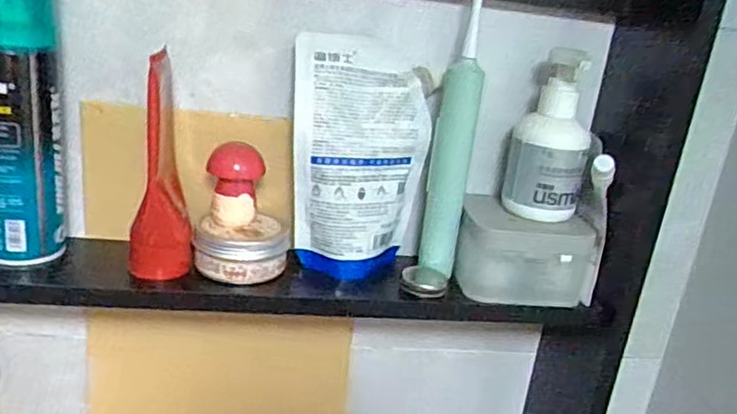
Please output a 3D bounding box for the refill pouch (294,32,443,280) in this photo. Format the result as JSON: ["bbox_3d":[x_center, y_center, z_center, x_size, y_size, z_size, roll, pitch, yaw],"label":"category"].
[{"bbox_3d":[-0.008,-0.033,0.463,0.100,0.162,0.046,4,19,-10],"label":"refill pouch"}]

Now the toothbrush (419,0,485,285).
[{"bbox_3d":[0.069,-0.061,0.454,0.039,0.232,0.031,9,19,4],"label":"toothbrush"}]

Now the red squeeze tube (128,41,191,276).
[{"bbox_3d":[-0.140,-0.026,0.430,0.041,0.146,0.063,2,19,-15],"label":"red squeeze tube"}]

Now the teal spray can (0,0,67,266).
[{"bbox_3d":[-0.231,-0.056,0.419,0.050,0.185,0.047,1,20,-20],"label":"teal spray can"}]

